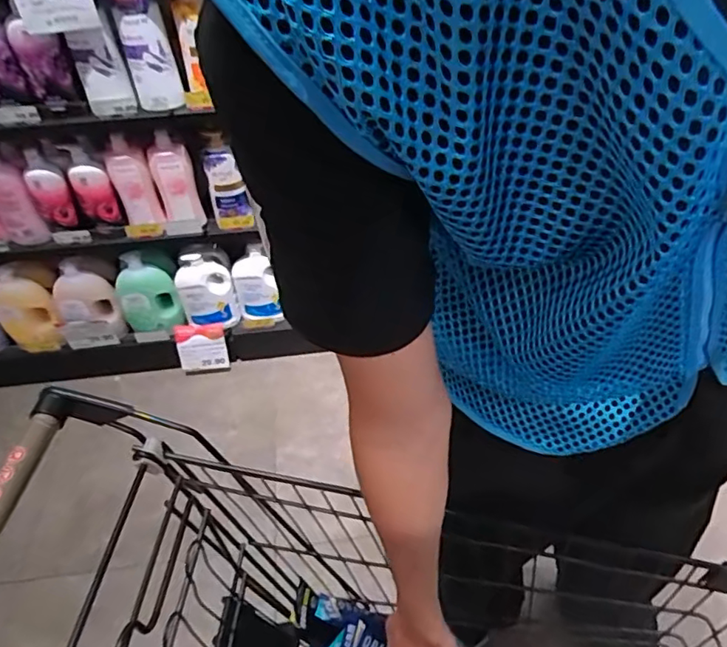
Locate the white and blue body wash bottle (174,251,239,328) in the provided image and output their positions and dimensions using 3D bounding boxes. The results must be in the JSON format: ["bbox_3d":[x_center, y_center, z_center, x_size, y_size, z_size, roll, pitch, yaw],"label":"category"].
[{"bbox_3d":[-0.468,-0.098,1.612,0.149,0.221,0.089,-7,45,-4],"label":"white and blue body wash bottle"}]

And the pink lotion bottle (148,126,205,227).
[{"bbox_3d":[-0.479,-0.364,1.382,0.090,0.234,0.057,-12,45,-9],"label":"pink lotion bottle"}]

